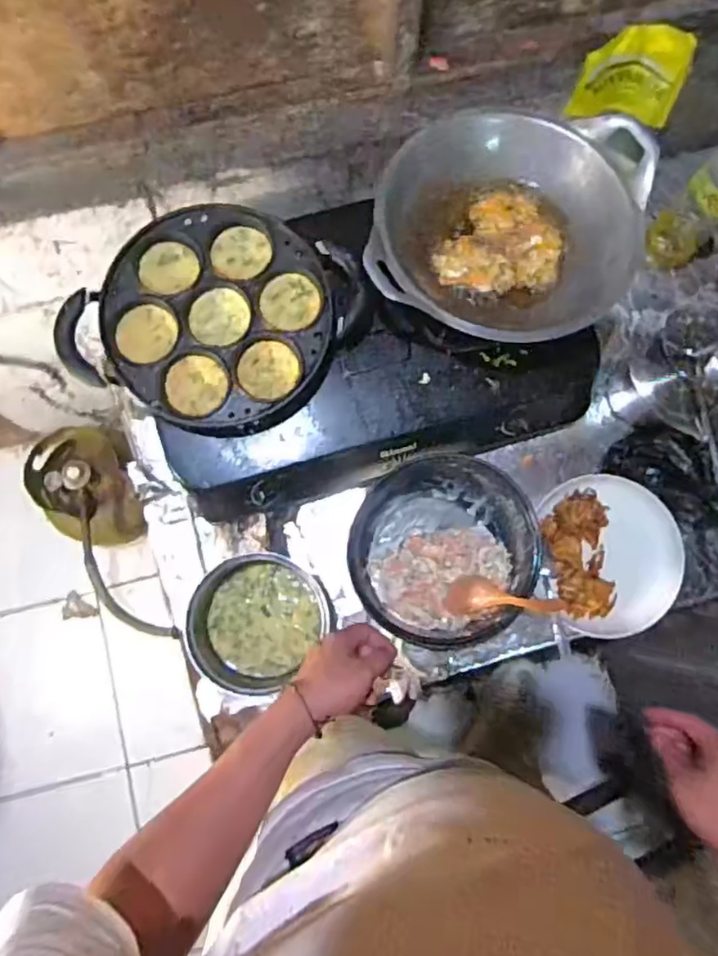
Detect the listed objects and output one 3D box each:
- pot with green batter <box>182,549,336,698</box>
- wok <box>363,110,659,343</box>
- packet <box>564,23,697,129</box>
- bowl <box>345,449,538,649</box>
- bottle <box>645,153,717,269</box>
[{"bbox_3d":[-0.129,0.193,0.815,0.175,0.091,0.173,0,80,0],"label":"pot with green batter"},{"bbox_3d":[0.178,-0.308,0.744,0.310,0.107,0.273,7,81,1],"label":"wok"},{"bbox_3d":[0.373,-0.543,0.833,0.139,0.117,0.032,11,56,3],"label":"packet"},{"bbox_3d":[0.113,0.095,0.823,0.219,0.129,0.233,0,80,0],"label":"bowl"},{"bbox_3d":[0.480,-0.379,0.842,0.076,0.236,0.092,40,83,6],"label":"bottle"}]

